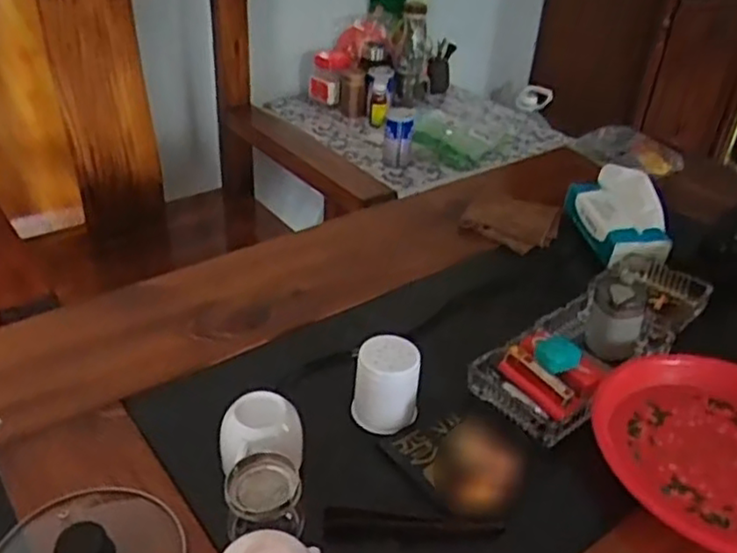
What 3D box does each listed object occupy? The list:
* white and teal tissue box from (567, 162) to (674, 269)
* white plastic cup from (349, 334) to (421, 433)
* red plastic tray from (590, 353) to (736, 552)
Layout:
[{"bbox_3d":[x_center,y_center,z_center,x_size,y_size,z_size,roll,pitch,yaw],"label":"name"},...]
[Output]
[{"bbox_3d":[0.369,-0.089,1.036,0.118,0.096,0.156,1,34,-5],"label":"white and teal tissue box"},{"bbox_3d":[0.019,0.109,0.721,0.064,0.074,0.056,5,34,1],"label":"white plastic cup"},{"bbox_3d":[0.347,0.176,0.677,0.255,0.041,0.232,23,38,25],"label":"red plastic tray"}]

